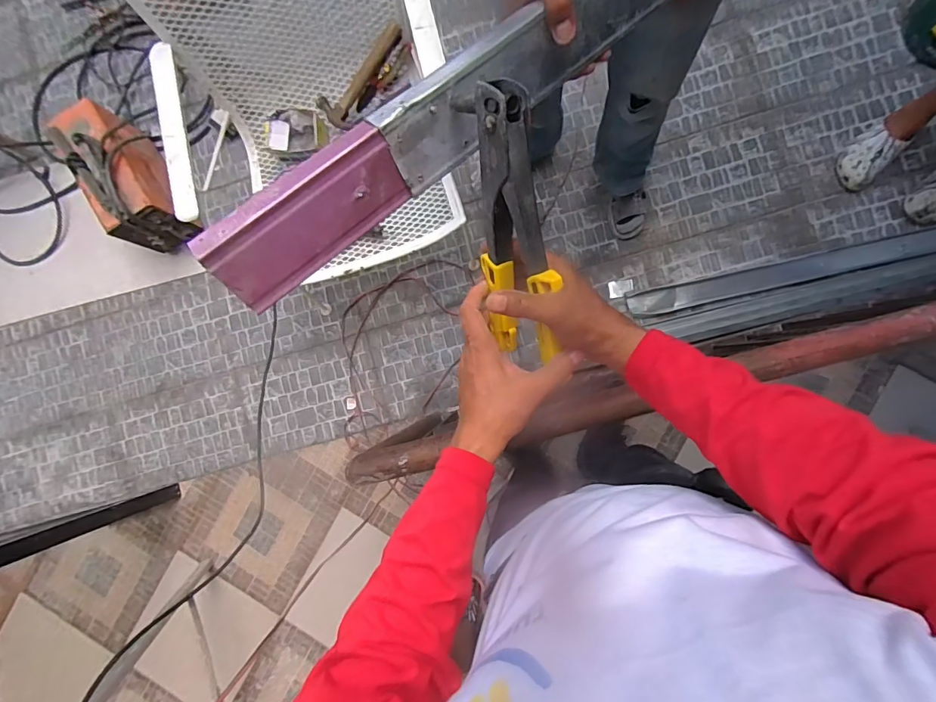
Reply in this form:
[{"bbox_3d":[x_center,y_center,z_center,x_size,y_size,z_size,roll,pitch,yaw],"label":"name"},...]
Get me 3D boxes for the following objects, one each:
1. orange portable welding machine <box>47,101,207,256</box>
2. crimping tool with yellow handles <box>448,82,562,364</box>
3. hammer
[{"bbox_3d":[-1.027,-0.525,1.370,0.197,0.222,0.406,-38,86,3],"label":"orange portable welding machine"},{"bbox_3d":[0.045,-0.103,0.395,0.031,0.085,0.223,-30,124,-33],"label":"crimping tool with yellow handles"},{"bbox_3d":[-0.248,-0.655,1.092,0.267,0.039,0.086,-37,86,29],"label":"hammer"}]

